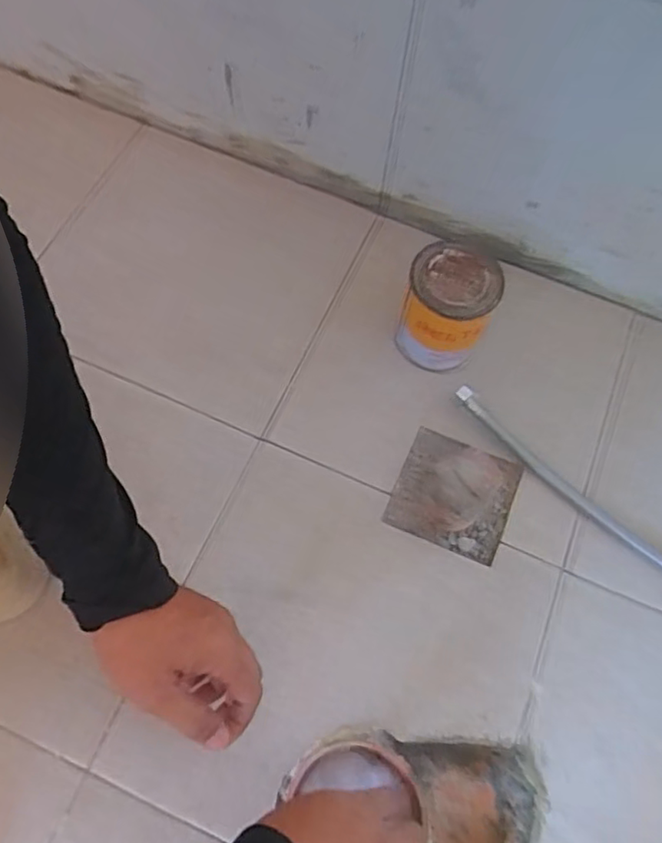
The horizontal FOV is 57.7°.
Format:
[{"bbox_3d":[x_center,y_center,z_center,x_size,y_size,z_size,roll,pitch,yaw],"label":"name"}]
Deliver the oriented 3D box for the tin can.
[{"bbox_3d":[0.107,-0.102,0.565,0.079,0.111,0.073,1,67,-1],"label":"tin can"}]

